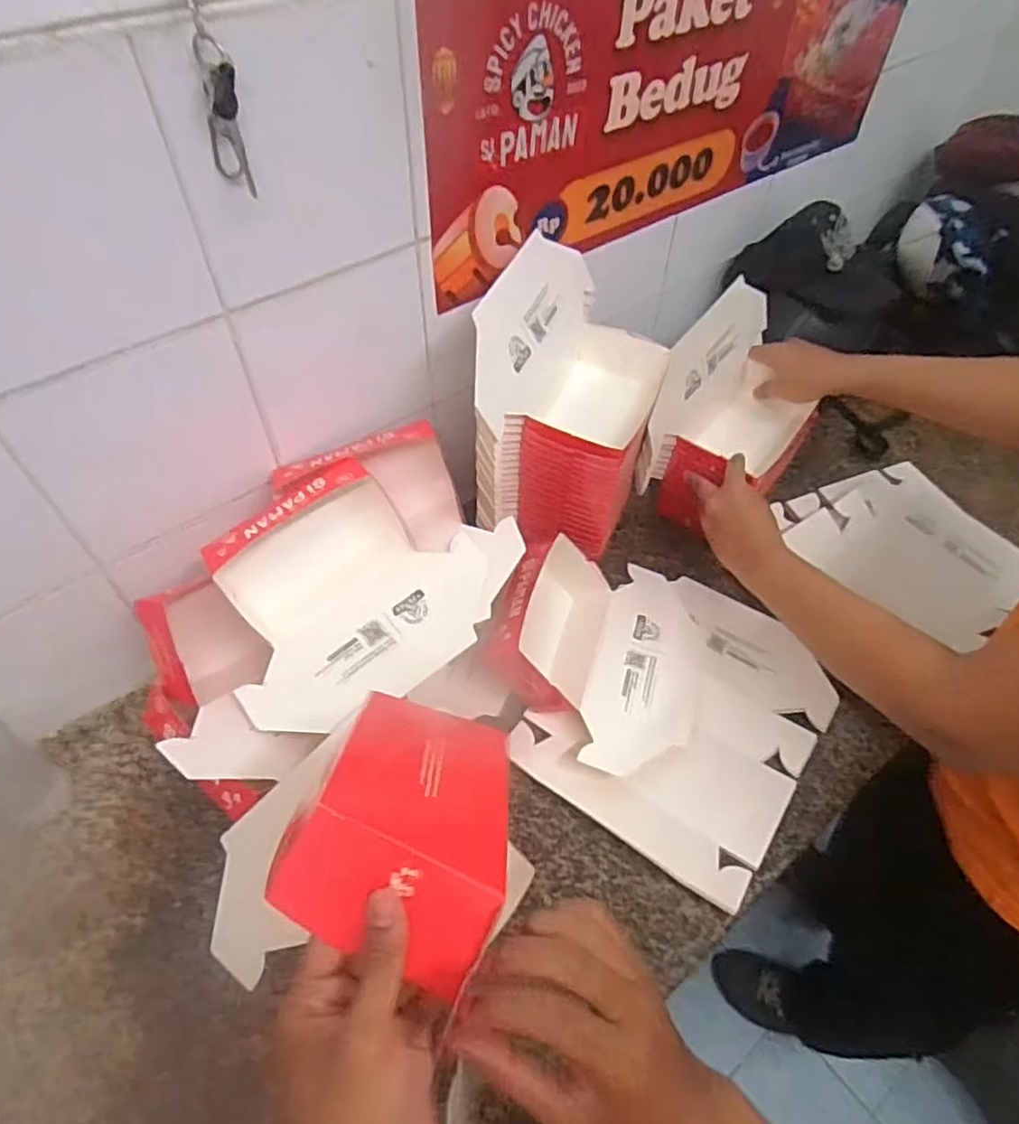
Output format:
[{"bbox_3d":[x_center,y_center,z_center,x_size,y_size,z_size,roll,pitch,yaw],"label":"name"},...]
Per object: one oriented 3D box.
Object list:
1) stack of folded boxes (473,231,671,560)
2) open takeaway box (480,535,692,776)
[{"bbox_3d":[0.078,-0.193,0.804,0.186,0.280,0.273,13,54,9],"label":"stack of folded boxes"},{"bbox_3d":[0.109,0.092,0.791,0.233,0.114,0.274,9,53,6],"label":"open takeaway box"}]

